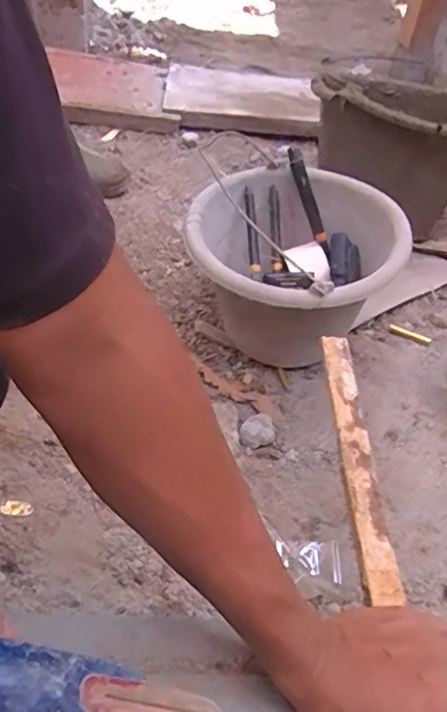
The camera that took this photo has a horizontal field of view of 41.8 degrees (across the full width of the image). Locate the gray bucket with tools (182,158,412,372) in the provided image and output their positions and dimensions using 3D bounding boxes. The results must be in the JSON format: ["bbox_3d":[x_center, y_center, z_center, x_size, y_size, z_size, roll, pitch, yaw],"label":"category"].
[{"bbox_3d":[0.073,-0.099,0.712,0.245,0.169,0.236,4,43,-4],"label":"gray bucket with tools"}]

